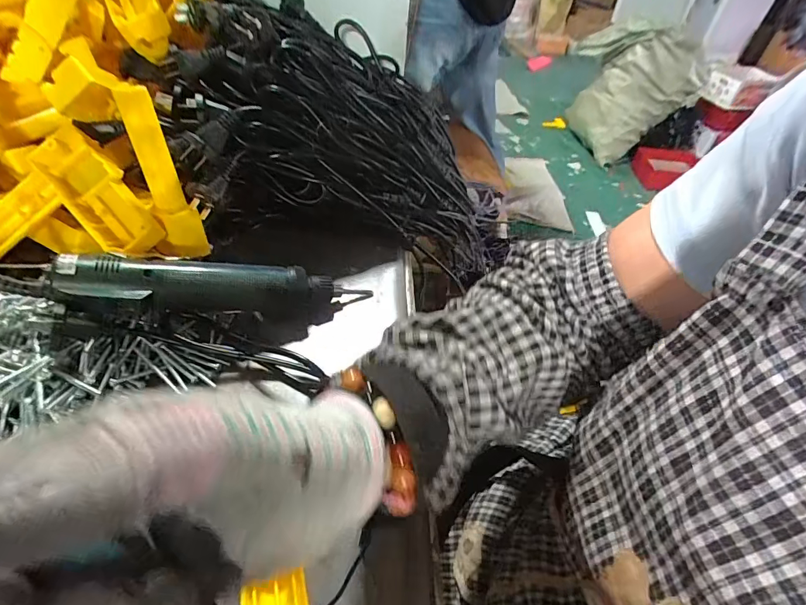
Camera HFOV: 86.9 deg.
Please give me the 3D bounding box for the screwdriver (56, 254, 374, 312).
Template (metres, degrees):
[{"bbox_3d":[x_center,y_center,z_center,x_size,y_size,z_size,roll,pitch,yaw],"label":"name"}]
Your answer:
[{"bbox_3d":[-0.150,-0.014,0.368,0.236,0.032,0.038,2,45,-28],"label":"screwdriver"}]

